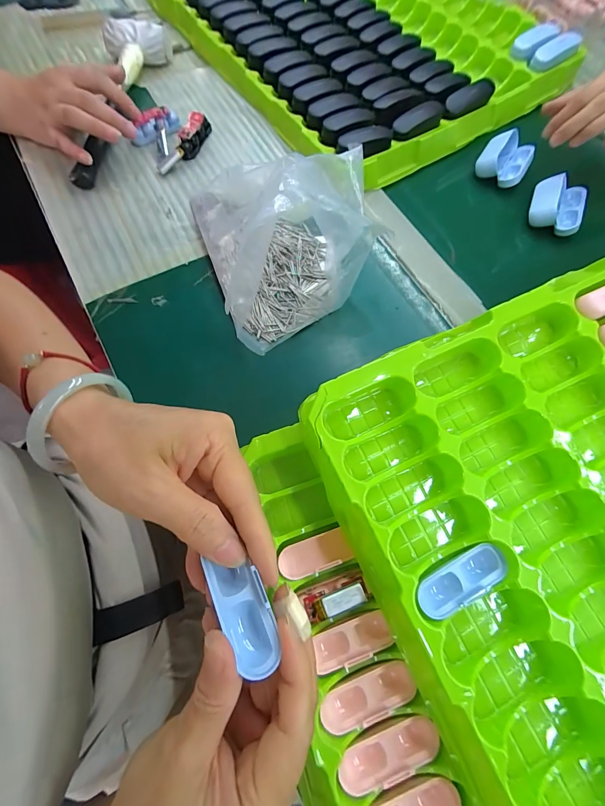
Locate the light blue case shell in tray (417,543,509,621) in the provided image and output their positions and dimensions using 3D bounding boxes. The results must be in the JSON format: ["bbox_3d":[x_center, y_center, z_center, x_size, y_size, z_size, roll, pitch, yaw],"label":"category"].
[{"bbox_3d":[0.103,0.115,0.228,0.063,0.014,0.024,-28,73,-10],"label":"light blue case shell in tray"}]

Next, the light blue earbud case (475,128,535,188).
[{"bbox_3d":[0.235,-0.281,0.405,0.052,0.029,0.060,32,73,10],"label":"light blue earbud case"}]

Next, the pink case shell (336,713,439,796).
[{"bbox_3d":[0.054,0.218,0.218,0.064,0.010,0.026,-16,71,-6],"label":"pink case shell"}]

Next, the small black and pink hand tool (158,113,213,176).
[{"bbox_3d":[-0.133,-0.300,0.400,0.022,0.025,0.092,25,72,8],"label":"small black and pink hand tool"}]

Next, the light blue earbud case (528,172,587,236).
[{"bbox_3d":[0.279,-0.216,0.383,0.051,0.028,0.061,22,72,7],"label":"light blue earbud case"}]

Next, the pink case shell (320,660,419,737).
[{"bbox_3d":[0.042,0.191,0.226,0.062,0.010,0.025,-18,72,-7],"label":"pink case shell"}]

